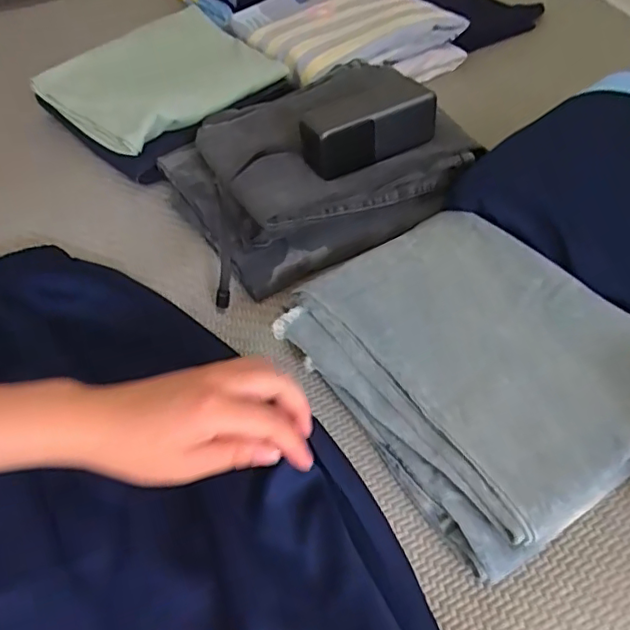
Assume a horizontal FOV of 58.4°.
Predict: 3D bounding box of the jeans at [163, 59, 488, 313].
[{"bbox_3d":[-0.012,-0.168,0.603,0.279,0.068,0.247,-27,52,-17],"label":"jeans"}]

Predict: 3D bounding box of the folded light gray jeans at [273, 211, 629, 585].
[{"bbox_3d":[0.124,0.031,0.443,0.219,0.052,0.257,-31,53,-20],"label":"folded light gray jeans"}]

